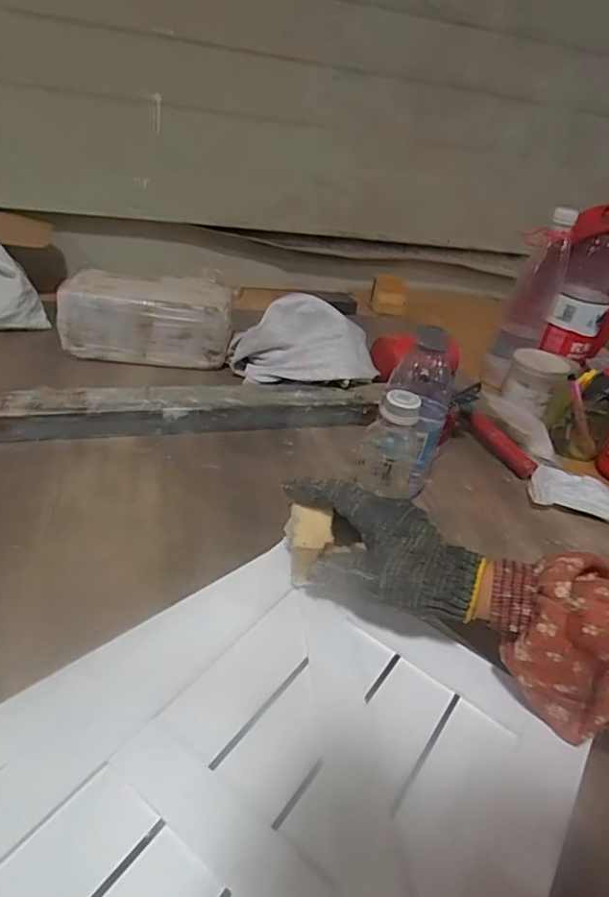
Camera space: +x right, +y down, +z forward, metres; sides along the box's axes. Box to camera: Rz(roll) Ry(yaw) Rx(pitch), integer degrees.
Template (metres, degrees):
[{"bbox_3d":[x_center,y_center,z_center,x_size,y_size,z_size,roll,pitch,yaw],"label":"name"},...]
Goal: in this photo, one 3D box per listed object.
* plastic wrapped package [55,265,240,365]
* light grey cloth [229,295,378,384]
[{"bbox_3d":[-0.225,-0.191,0.793,0.234,0.098,0.102,6,34,-6],"label":"plastic wrapped package"},{"bbox_3d":[-0.001,-0.144,0.762,0.207,0.098,0.119,7,34,-5],"label":"light grey cloth"}]

